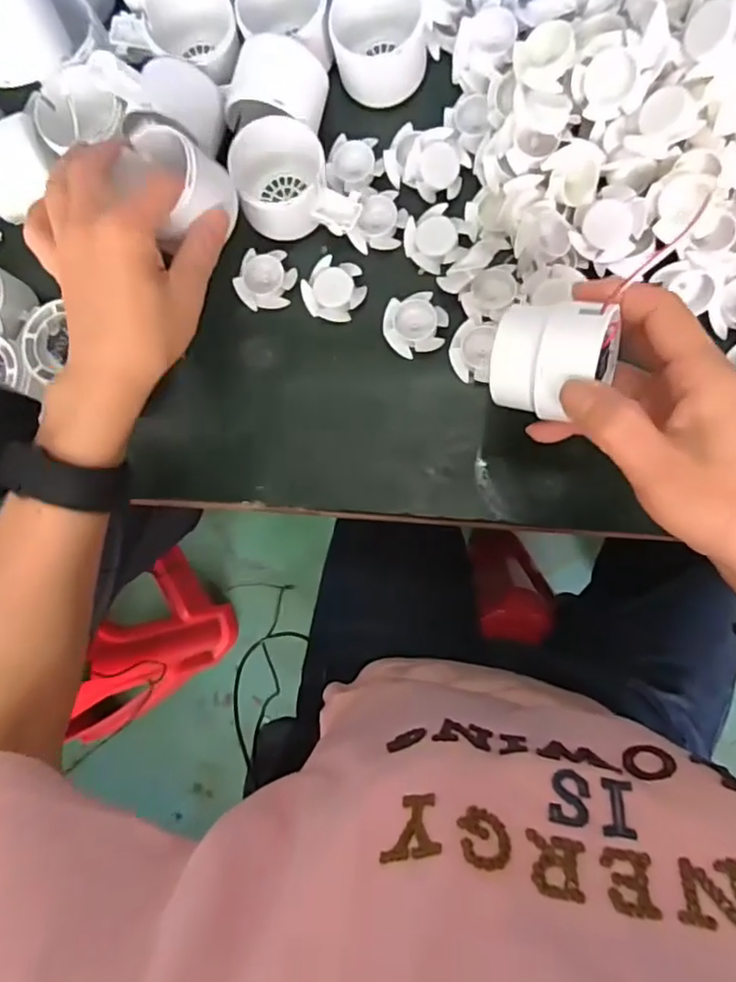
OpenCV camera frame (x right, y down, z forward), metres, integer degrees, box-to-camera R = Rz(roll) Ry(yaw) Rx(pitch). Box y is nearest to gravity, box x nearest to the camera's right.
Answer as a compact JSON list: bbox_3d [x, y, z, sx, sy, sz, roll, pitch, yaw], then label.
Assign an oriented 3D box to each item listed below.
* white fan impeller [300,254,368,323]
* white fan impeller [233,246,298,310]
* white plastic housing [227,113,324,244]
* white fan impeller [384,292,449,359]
[{"bbox_3d":[-0.022,-0.134,0.397,0.040,0.009,0.039,0,87,8],"label":"white fan impeller"},{"bbox_3d":[-0.069,-0.143,0.405,0.039,0.015,0.038,0,87,8],"label":"white fan impeller"},{"bbox_3d":[-0.056,-0.201,0.387,0.059,0.041,0.059,0,87,8],"label":"white plastic housing"},{"bbox_3d":[0.030,-0.107,0.383,0.040,0.012,0.038,0,87,8],"label":"white fan impeller"}]

